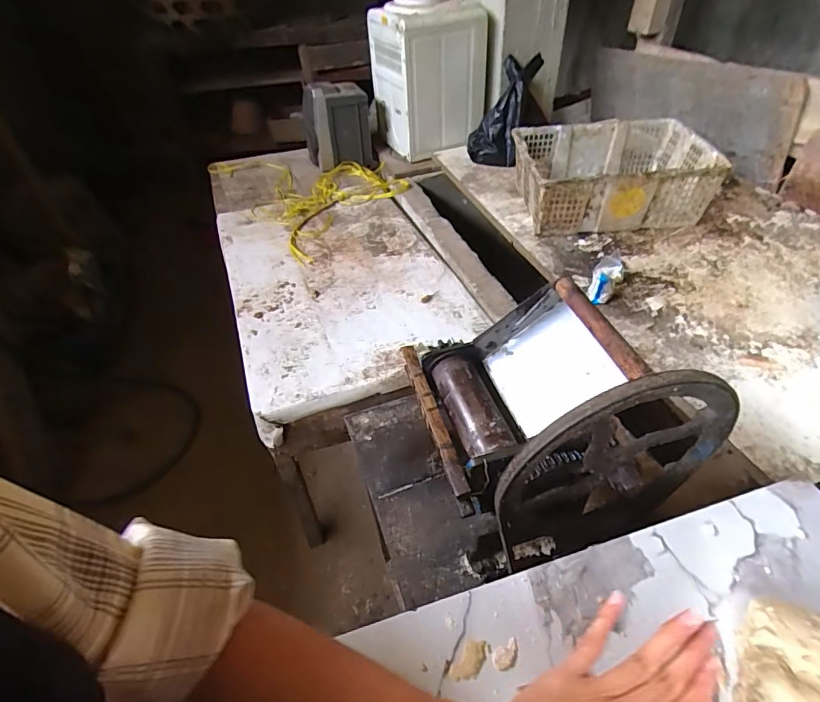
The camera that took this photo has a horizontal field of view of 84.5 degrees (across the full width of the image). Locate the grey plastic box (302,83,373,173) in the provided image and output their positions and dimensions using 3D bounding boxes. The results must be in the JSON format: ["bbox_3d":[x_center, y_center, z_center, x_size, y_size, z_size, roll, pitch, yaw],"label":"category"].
[{"bbox_3d":[-0.270,-0.831,1.678,0.247,0.261,0.225,-9,45,-4],"label":"grey plastic box"}]

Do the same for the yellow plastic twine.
[{"bbox_3d":[-0.324,-0.566,1.568,0.497,0.047,0.814,-28,49,-22],"label":"yellow plastic twine"}]

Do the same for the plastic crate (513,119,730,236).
[{"bbox_3d":[0.542,-0.477,1.255,0.475,0.178,0.344,-5,44,1],"label":"plastic crate"}]

